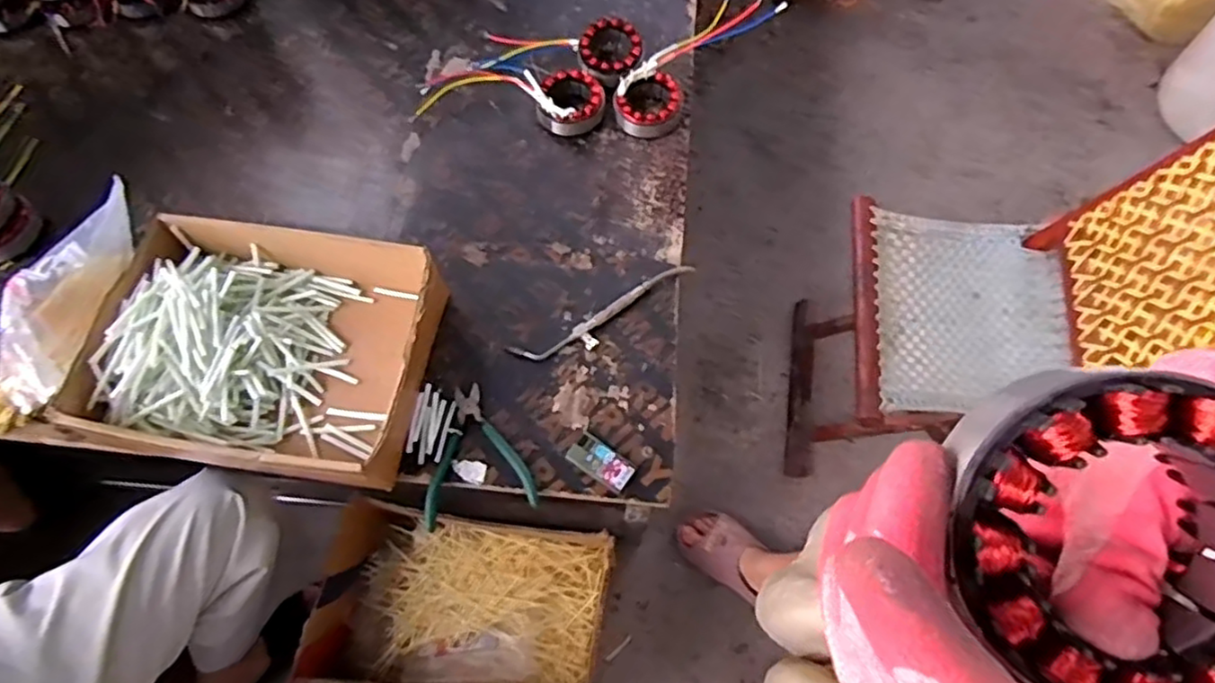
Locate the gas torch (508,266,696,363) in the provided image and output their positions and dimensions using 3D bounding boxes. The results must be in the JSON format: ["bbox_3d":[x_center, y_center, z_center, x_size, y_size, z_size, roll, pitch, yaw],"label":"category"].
[{"bbox_3d":[0.003,-0.028,0.763,0.233,0.011,0.045,-26,69,-11],"label":"gas torch"}]

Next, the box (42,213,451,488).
[{"bbox_3d":[-0.355,0.006,0.711,0.327,0.090,0.251,10,67,5],"label":"box"}]

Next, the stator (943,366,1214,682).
[{"bbox_3d":[0.132,0.051,0.178,0.082,0.033,0.085,0,90,9],"label":"stator"}]

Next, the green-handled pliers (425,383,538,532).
[{"bbox_3d":[-0.137,0.112,0.697,0.112,0.011,0.138,-9,66,-3],"label":"green-handled pliers"}]

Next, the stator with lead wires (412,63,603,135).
[{"bbox_3d":[-0.127,-0.328,0.883,0.250,0.046,0.104,10,67,5],"label":"stator with lead wires"}]

